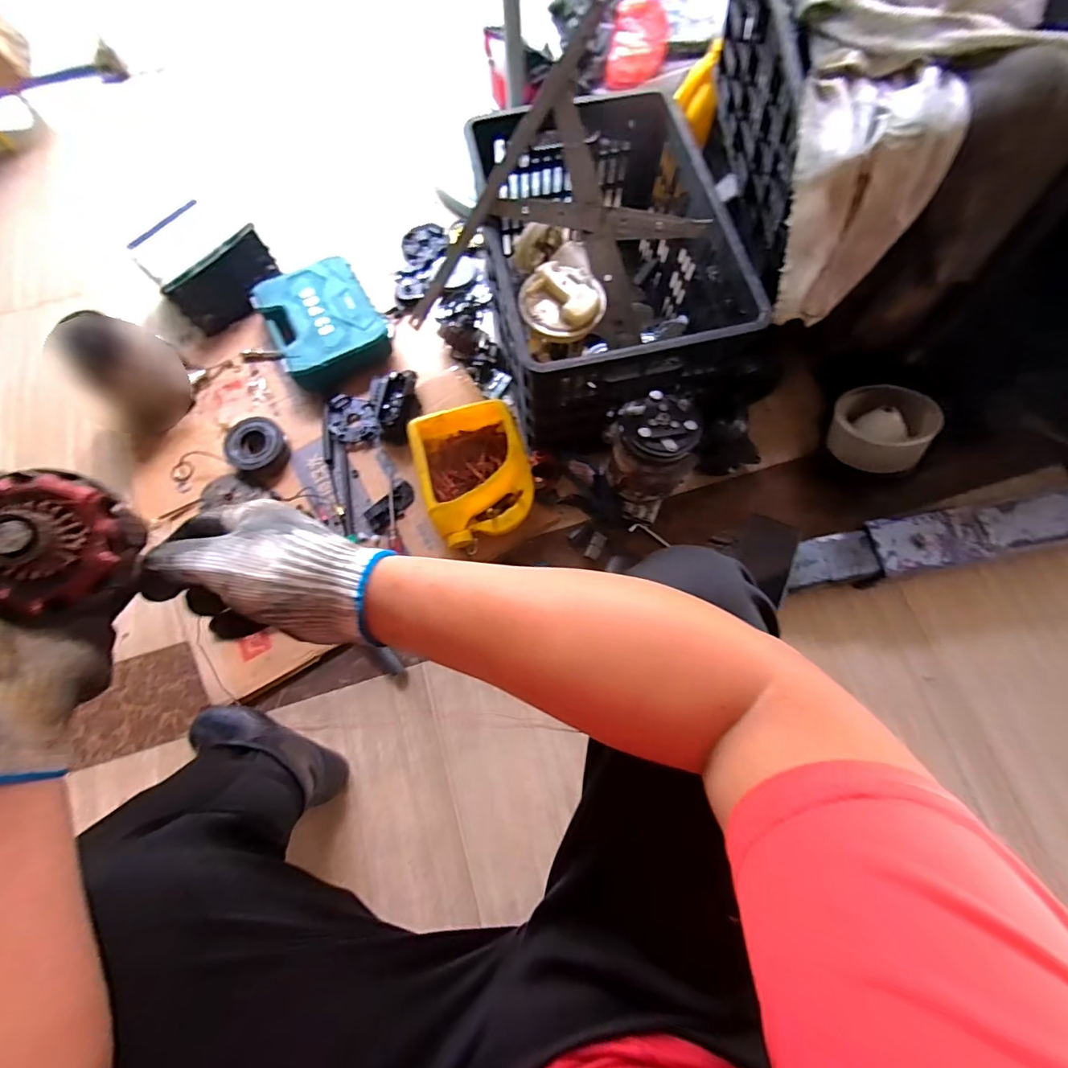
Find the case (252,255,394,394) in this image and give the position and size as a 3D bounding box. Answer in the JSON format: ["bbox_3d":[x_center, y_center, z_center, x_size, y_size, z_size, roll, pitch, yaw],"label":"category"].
[{"bbox_3d":[-0.398,-0.402,0.927,0.198,0.065,0.244,-32,75,-8],"label":"case"}]

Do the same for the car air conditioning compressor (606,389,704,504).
[{"bbox_3d":[0.178,-0.129,0.748,0.114,0.149,0.124,-14,73,-3],"label":"car air conditioning compressor"}]

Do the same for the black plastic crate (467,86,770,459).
[{"bbox_3d":[0.098,-0.437,0.812,0.335,0.292,0.529,-12,73,-2],"label":"black plastic crate"}]

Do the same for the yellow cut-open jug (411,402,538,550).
[{"bbox_3d":[-0.098,-0.098,0.816,0.175,0.092,0.224,-17,73,-4],"label":"yellow cut-open jug"}]

